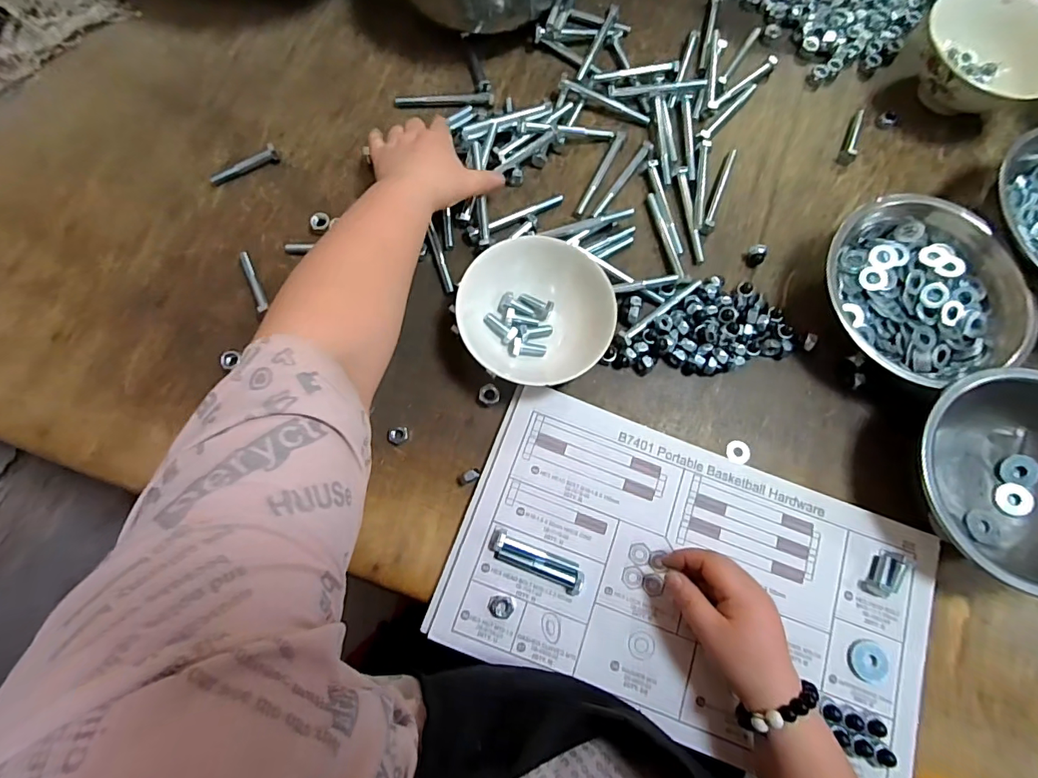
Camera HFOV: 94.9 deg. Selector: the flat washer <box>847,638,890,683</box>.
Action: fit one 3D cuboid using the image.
[{"bbox_3d":[0.278,0.216,0.378,0.032,0.004,0.030,5,75,-1],"label":"flat washer"}]

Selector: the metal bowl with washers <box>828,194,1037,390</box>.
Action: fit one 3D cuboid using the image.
[{"bbox_3d":[0.366,-0.089,0.441,0.170,0.060,0.167,1,75,-2],"label":"metal bowl with washers"}]

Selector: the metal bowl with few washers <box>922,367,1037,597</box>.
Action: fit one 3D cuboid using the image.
[{"bbox_3d":[0.404,0.075,0.395,0.169,0.069,0.164,-6,76,-4],"label":"metal bowl with few washers"}]

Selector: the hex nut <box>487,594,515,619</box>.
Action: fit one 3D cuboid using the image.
[{"bbox_3d":[-0.014,0.172,0.375,0.020,0.009,0.017,8,75,0],"label":"hex nut"}]

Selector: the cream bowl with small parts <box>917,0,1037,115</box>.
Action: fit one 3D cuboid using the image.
[{"bbox_3d":[0.487,-0.358,0.508,0.125,0.066,0.119,1,75,-2],"label":"cream bowl with small parts"}]

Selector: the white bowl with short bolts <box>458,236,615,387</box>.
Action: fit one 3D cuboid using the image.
[{"bbox_3d":[0.016,-0.067,0.426,0.128,0.057,0.122,1,75,-2],"label":"white bowl with short bolts"}]

